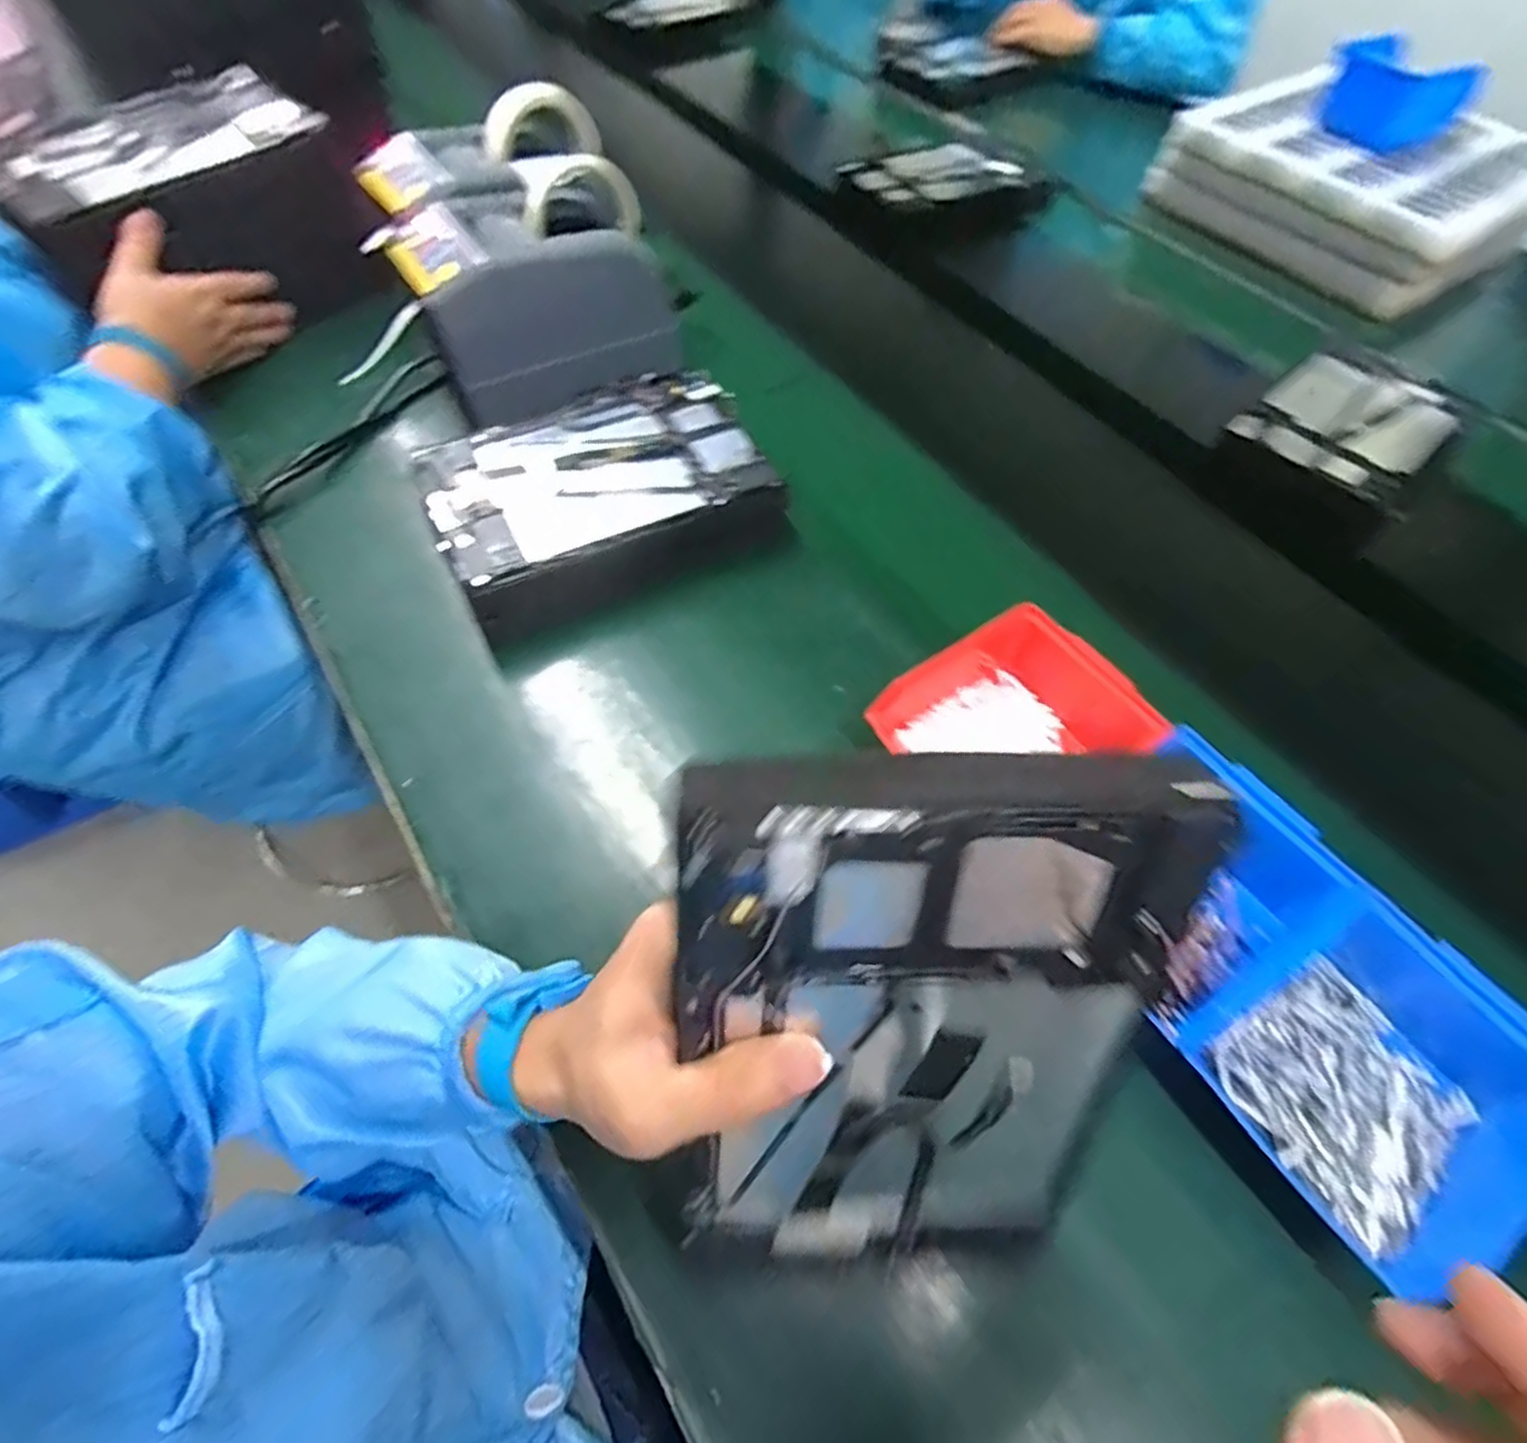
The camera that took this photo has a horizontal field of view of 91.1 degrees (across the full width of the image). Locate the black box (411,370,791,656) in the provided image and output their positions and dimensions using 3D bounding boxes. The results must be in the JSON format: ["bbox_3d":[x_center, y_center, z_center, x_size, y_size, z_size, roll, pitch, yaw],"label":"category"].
[{"bbox_3d":[-0.124,-0.170,0.580,0.240,0.067,0.165,-23,61,-17],"label":"black box"}]

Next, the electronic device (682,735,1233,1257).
[{"bbox_3d":[0.050,0.109,0.243,0.148,0.227,0.032,-1,33,-5],"label":"electronic device"}]

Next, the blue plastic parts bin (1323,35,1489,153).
[{"bbox_3d":[0.712,-0.705,0.851,0.085,0.076,0.127,-37,66,-23],"label":"blue plastic parts bin"}]

